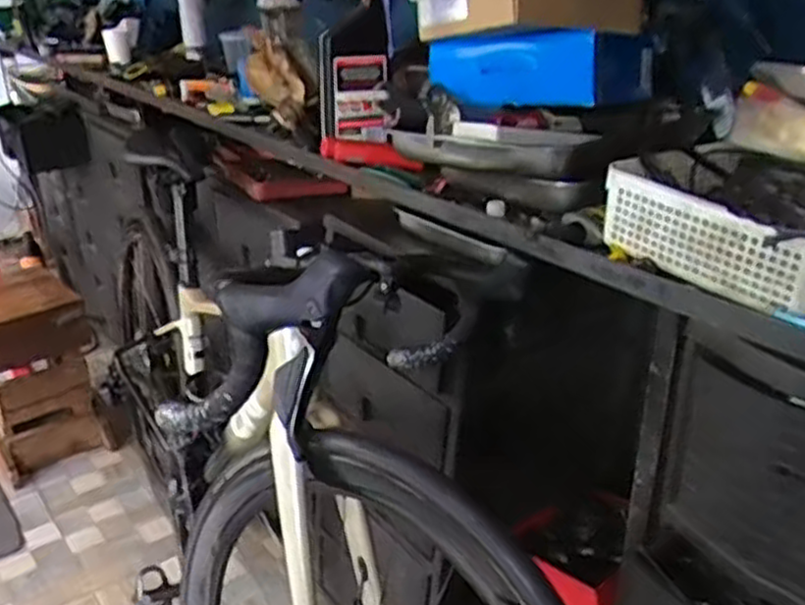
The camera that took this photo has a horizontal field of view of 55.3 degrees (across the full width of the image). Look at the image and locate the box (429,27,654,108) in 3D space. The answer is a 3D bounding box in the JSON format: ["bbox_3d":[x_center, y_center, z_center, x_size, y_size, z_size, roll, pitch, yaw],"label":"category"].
[{"bbox_3d":[0.169,-0.286,0.912,0.199,0.084,0.207,18,30,34],"label":"box"}]

